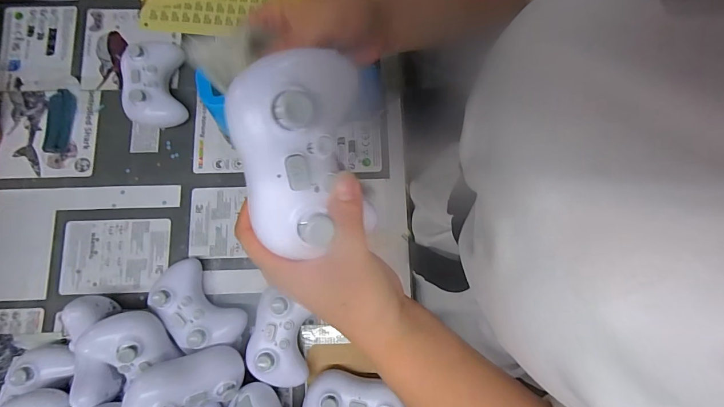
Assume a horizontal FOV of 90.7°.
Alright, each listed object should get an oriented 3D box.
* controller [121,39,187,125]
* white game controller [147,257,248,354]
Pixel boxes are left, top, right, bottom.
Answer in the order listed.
[{"bbox_3d":[-0.265,-0.155,0.458,0.062,0.049,0.110,-5,80,-1],"label":"controller"},{"bbox_3d":[-0.189,0.119,0.409,0.063,0.050,0.108,-42,82,-7],"label":"white game controller"}]

